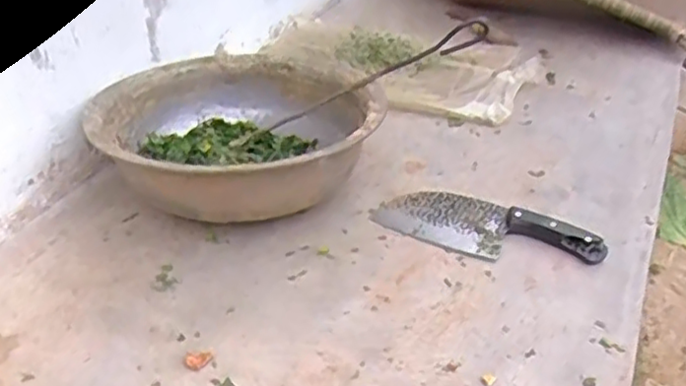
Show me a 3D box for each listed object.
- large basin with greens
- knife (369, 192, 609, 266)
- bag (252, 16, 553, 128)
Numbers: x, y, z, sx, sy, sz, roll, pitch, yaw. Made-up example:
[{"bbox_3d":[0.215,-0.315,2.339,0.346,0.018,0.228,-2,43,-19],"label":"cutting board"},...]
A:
[{"bbox_3d":[-0.122,-0.059,0.830,0.316,0.122,0.305,0,34,0],"label":"large basin with greens"},{"bbox_3d":[0.158,0.037,0.770,0.242,0.024,0.090,18,38,25],"label":"knife"},{"bbox_3d":[0.088,-0.223,1.111,0.429,0.048,0.242,17,38,23],"label":"bag"}]

